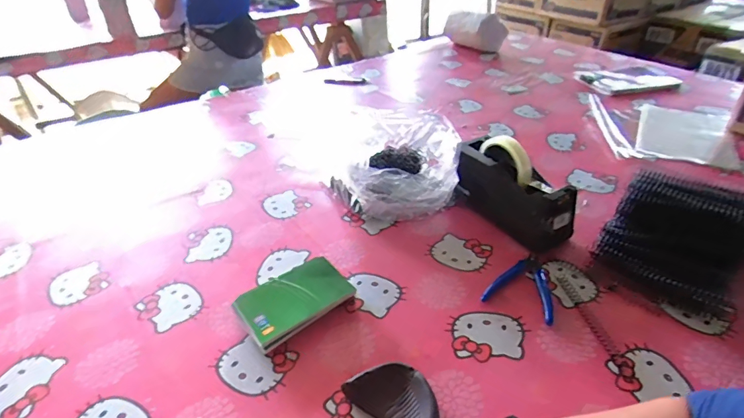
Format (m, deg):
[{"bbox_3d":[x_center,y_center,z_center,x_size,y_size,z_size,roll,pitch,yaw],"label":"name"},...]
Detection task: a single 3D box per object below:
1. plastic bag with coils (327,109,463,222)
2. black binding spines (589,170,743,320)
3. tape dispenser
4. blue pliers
[{"bbox_3d":[0.032,-0.068,0.720,0.219,0.127,0.178,10,37,15],"label":"plastic bag with coils"},{"bbox_3d":[0.413,0.036,0.587,0.162,0.084,0.198,24,43,30],"label":"black binding spines"},{"bbox_3d":[0.214,-0.036,0.660,0.071,0.116,0.199,-21,40,-25],"label":"tape dispenser"},{"bbox_3d":[0.207,0.094,0.571,0.085,0.016,0.114,19,40,25],"label":"blue pliers"}]

